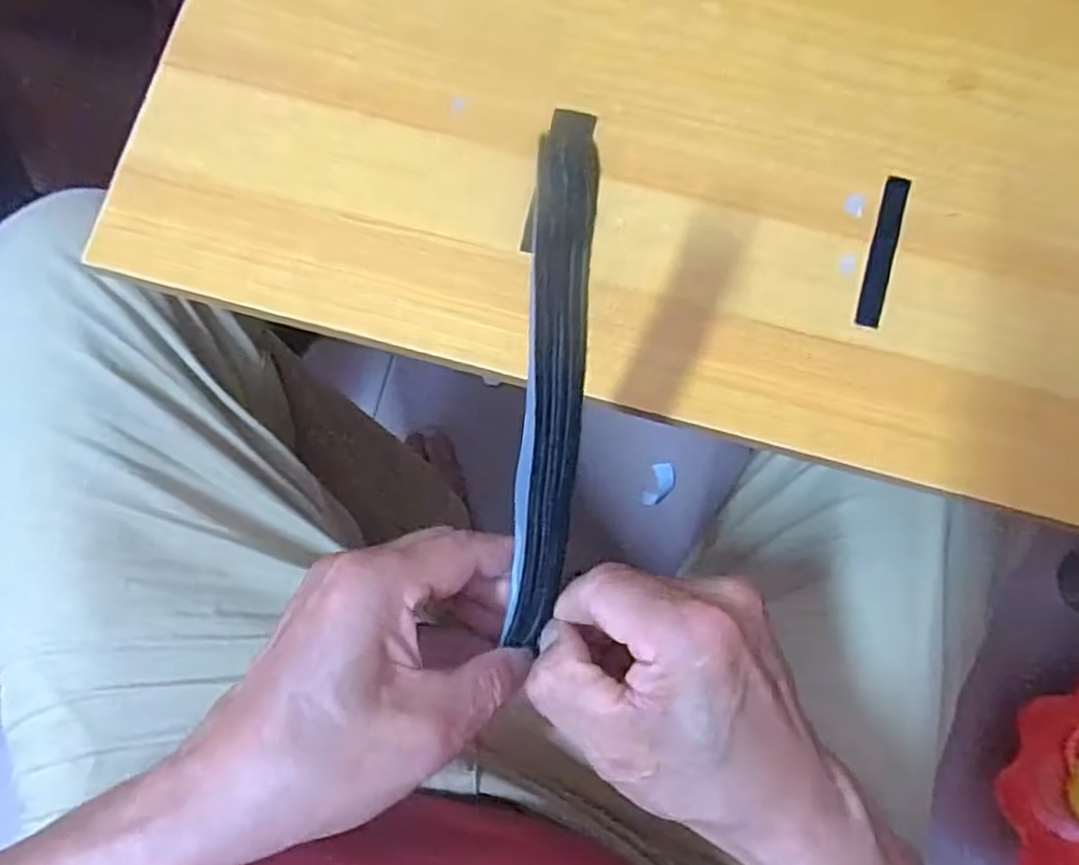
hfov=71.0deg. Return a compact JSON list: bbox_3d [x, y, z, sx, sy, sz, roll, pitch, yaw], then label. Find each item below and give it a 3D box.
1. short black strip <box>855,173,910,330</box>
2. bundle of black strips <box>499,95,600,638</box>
[{"bbox_3d":[0.150,-0.079,0.328,0.011,0.004,0.070,17,81,3],"label":"short black strip"},{"bbox_3d":[0.004,-0.003,0.247,0.019,0.019,0.183,5,118,1],"label":"bundle of black strips"}]

